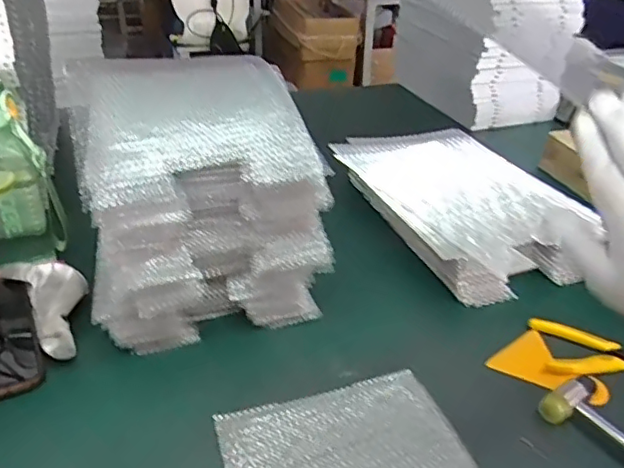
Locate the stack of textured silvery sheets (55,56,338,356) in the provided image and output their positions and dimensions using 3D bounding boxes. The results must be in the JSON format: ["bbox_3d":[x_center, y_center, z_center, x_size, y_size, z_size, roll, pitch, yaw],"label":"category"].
[{"bbox_3d":[-0.116,-0.039,0.626,0.241,0.240,0.275,-4,33,-9],"label":"stack of textured silvery sheets"}]

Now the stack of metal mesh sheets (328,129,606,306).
[{"bbox_3d":[0.194,-0.053,0.795,0.238,0.068,0.372,-12,35,-21],"label":"stack of metal mesh sheets"}]

